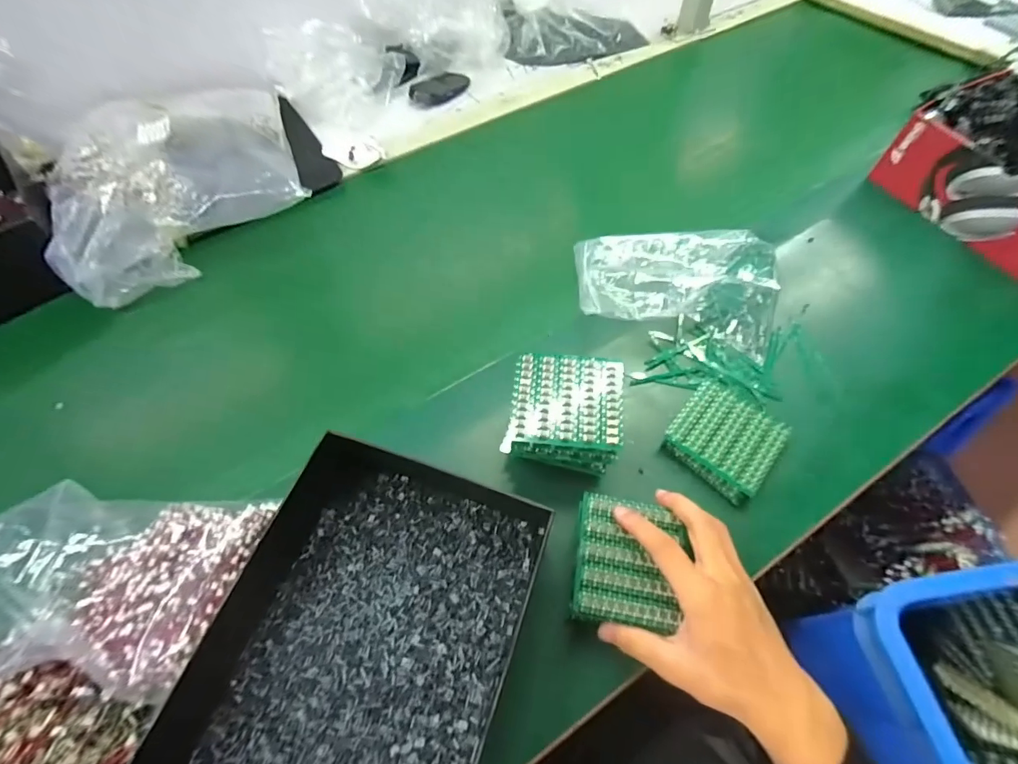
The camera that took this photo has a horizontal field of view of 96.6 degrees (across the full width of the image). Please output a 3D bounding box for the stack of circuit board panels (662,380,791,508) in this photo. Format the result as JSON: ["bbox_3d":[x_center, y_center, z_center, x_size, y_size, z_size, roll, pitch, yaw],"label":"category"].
[{"bbox_3d":[0.202,0.051,0.422,0.087,0.021,0.093,36,68,21],"label":"stack of circuit board panels"}]

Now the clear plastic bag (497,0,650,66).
[{"bbox_3d":[0.107,-0.665,0.796,0.251,0.131,0.156,-15,61,-6],"label":"clear plastic bag"}]

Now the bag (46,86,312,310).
[{"bbox_3d":[-0.431,-0.273,0.607,0.279,0.100,0.319,-23,62,-11],"label":"bag"}]

